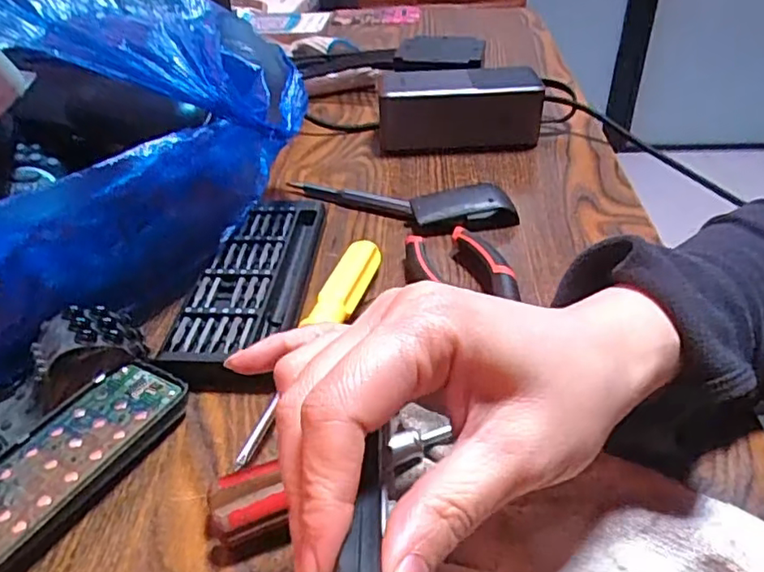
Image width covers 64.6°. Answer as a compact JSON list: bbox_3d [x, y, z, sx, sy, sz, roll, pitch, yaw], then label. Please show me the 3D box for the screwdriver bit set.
[{"bbox_3d":[-0.074,-0.007,0.345,0.054,0.014,0.144,4,38,6],"label":"screwdriver bit set"}]

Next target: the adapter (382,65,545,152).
[{"bbox_3d":[0.065,-0.146,0.502,0.130,0.056,0.056,3,38,5],"label":"adapter"}]

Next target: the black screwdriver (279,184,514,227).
[{"bbox_3d":[0.012,-0.059,0.418,0.158,0.018,0.042,7,39,11],"label":"black screwdriver"}]

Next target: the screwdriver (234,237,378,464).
[{"bbox_3d":[-0.035,0.025,0.301,0.019,0.019,0.153,13,40,18],"label":"screwdriver"}]

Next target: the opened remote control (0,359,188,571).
[{"bbox_3d":[-0.143,0.087,0.236,0.046,0.014,0.153,19,42,24],"label":"opened remote control"}]

